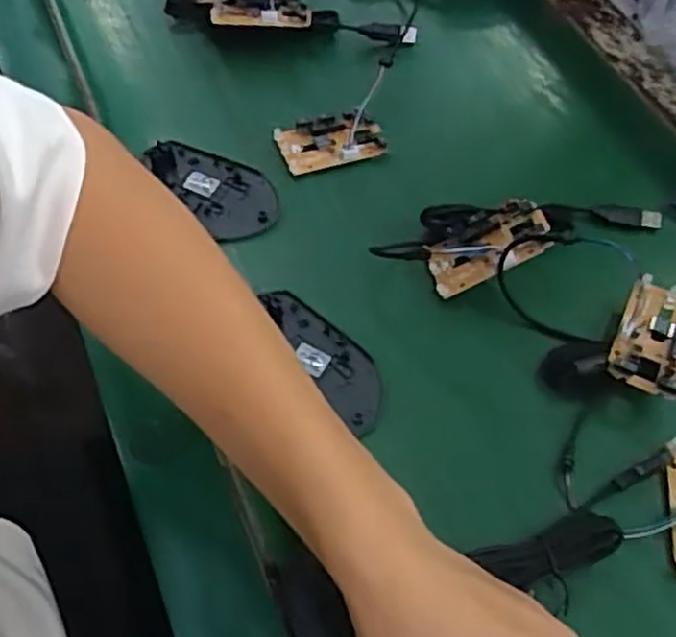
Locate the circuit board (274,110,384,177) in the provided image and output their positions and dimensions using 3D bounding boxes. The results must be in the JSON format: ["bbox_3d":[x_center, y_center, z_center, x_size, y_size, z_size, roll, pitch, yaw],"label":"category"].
[{"bbox_3d":[-0.005,-0.131,0.546,0.079,0.013,0.040,-14,59,-12],"label":"circuit board"}]

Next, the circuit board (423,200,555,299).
[{"bbox_3d":[0.096,-0.047,0.474,0.079,0.014,0.044,-27,64,7],"label":"circuit board"}]

